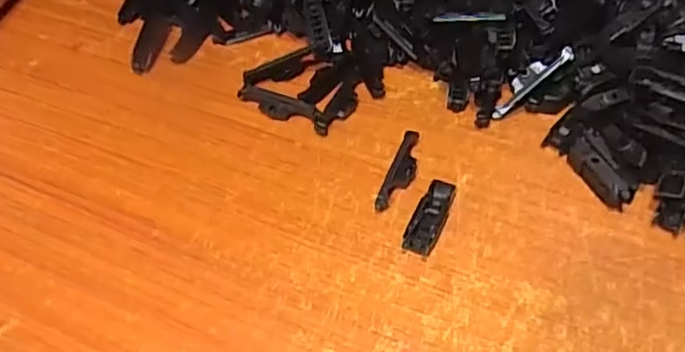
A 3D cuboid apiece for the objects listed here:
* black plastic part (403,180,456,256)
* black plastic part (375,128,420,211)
[{"bbox_3d":[0.068,0.031,0.470,0.023,0.011,0.064,18,54,18],"label":"black plastic part"},{"bbox_3d":[0.049,-0.005,0.497,0.018,0.016,0.082,16,54,16],"label":"black plastic part"}]

